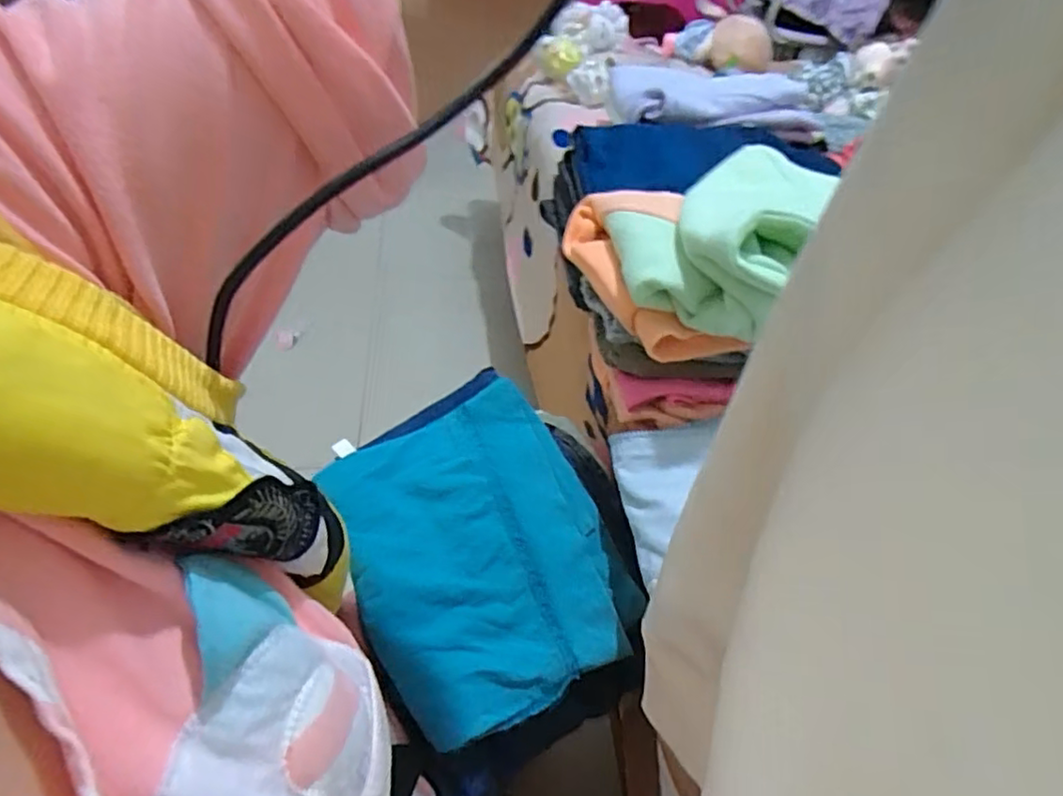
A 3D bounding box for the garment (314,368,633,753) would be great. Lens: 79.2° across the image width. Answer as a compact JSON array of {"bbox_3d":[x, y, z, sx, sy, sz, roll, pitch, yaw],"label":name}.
[{"bbox_3d":[-0.049,0.116,0.521,0.192,0.028,0.264,-26,68,-17],"label":"garment"}]

